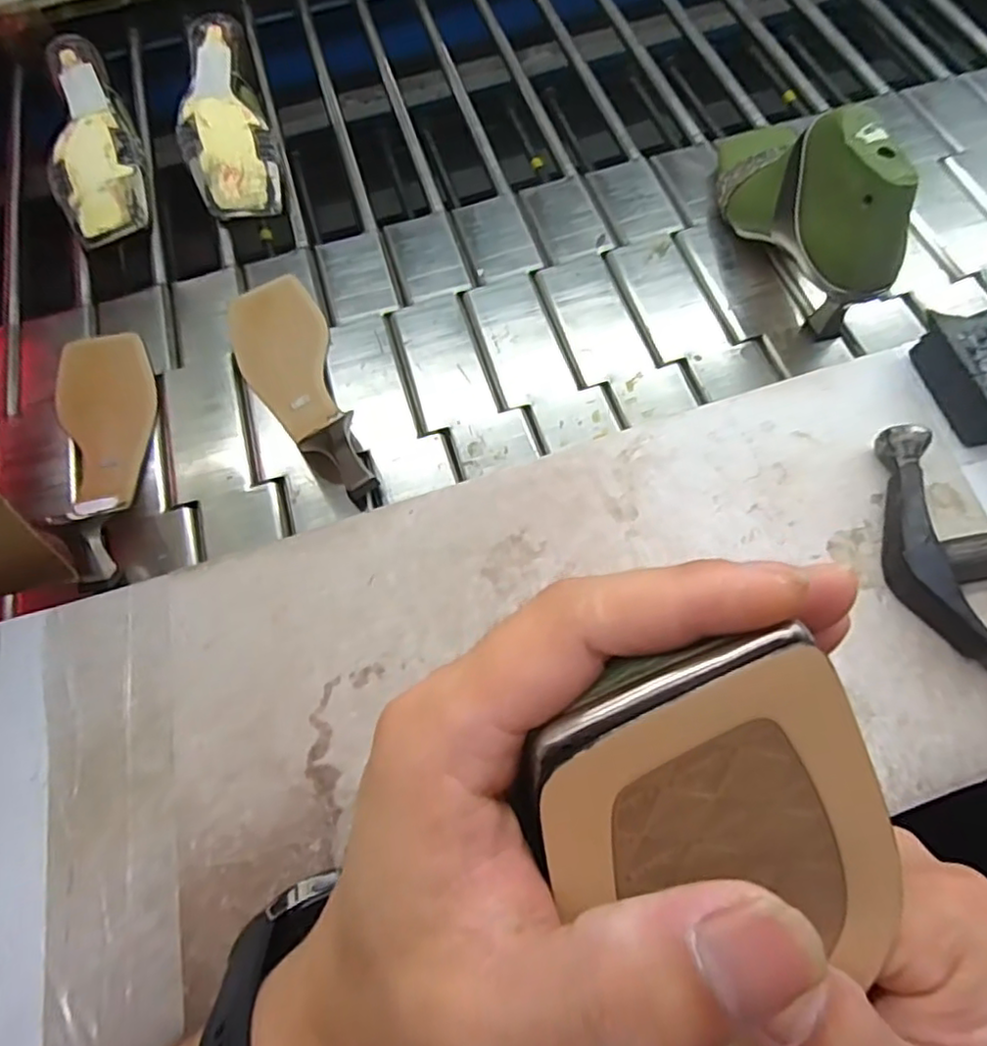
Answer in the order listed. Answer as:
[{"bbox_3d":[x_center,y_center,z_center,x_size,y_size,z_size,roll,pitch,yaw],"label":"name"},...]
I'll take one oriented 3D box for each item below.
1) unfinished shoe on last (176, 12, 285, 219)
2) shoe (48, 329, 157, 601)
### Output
[{"bbox_3d":[-0.250,-0.377,0.613,0.081,0.058,0.212,-18,66,-5],"label":"unfinished shoe on last"},{"bbox_3d":[-0.286,-0.064,0.473,0.071,0.057,0.229,-20,66,-6],"label":"shoe"}]

